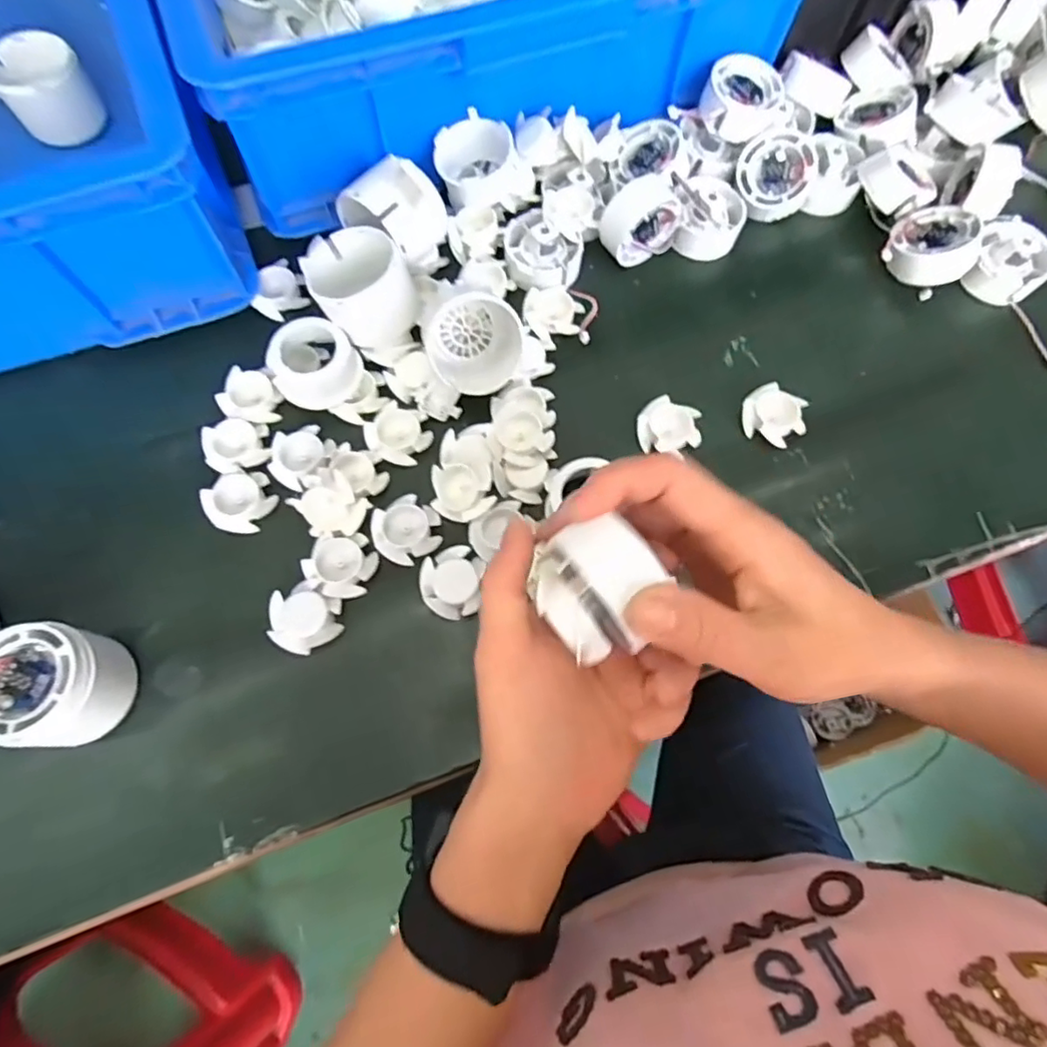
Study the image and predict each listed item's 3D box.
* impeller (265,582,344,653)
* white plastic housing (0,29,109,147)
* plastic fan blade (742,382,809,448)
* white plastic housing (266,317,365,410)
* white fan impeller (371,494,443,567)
[{"bbox_3d":[-0.127,0.054,0.343,0.041,0.016,0.036,27,73,6],"label":"impeller"},{"bbox_3d":[-0.356,-0.322,0.448,0.069,0.045,0.063,1,72,-2],"label":"white plastic housing"},{"bbox_3d":[0.167,-0.072,0.398,0.041,0.012,0.036,36,74,9],"label":"plastic fan blade"},{"bbox_3d":[-0.134,-0.101,0.382,0.050,0.033,0.048,1,72,-2],"label":"white plastic housing"},{"bbox_3d":[-0.071,0.004,0.365,0.039,0.011,0.040,1,72,-2],"label":"white fan impeller"}]

